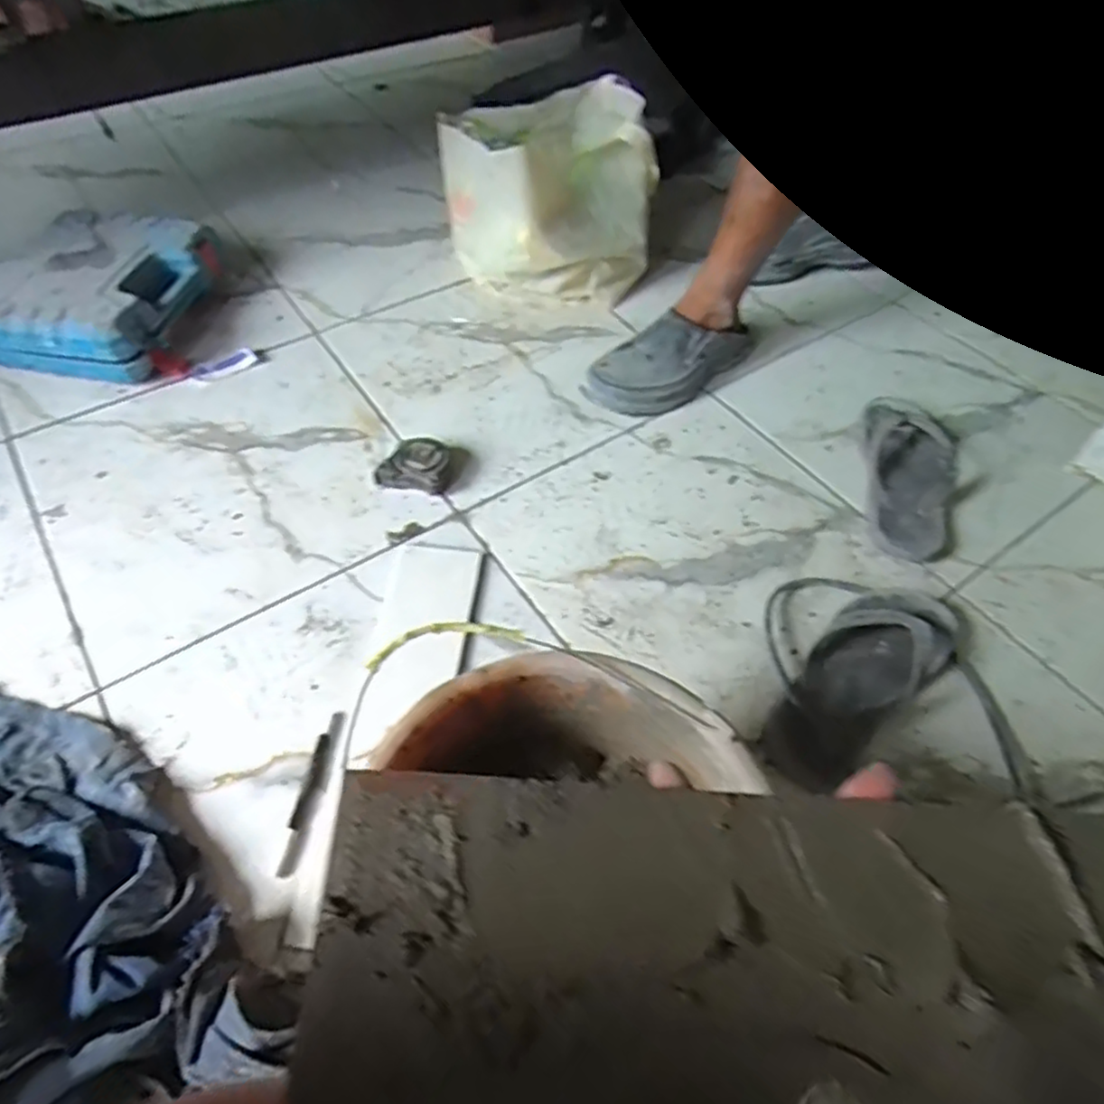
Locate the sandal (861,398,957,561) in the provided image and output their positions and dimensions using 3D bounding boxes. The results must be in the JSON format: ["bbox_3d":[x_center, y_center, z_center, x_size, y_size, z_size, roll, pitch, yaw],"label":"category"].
[{"bbox_3d":[0.441,-0.106,0.859,0.108,0.059,0.247,17,55,10],"label":"sandal"}]

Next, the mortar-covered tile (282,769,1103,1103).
[{"bbox_3d":[0.111,0.163,0.257,0.386,0.023,0.134,7,53,-3],"label":"mortar-covered tile"}]

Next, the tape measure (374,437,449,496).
[{"bbox_3d":[-0.166,-0.107,0.837,0.079,0.039,0.067,9,54,4],"label":"tape measure"}]

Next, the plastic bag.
[{"bbox_3d":[-0.004,-0.561,1.061,0.264,0.237,0.286,-15,56,-13],"label":"plastic bag"}]

